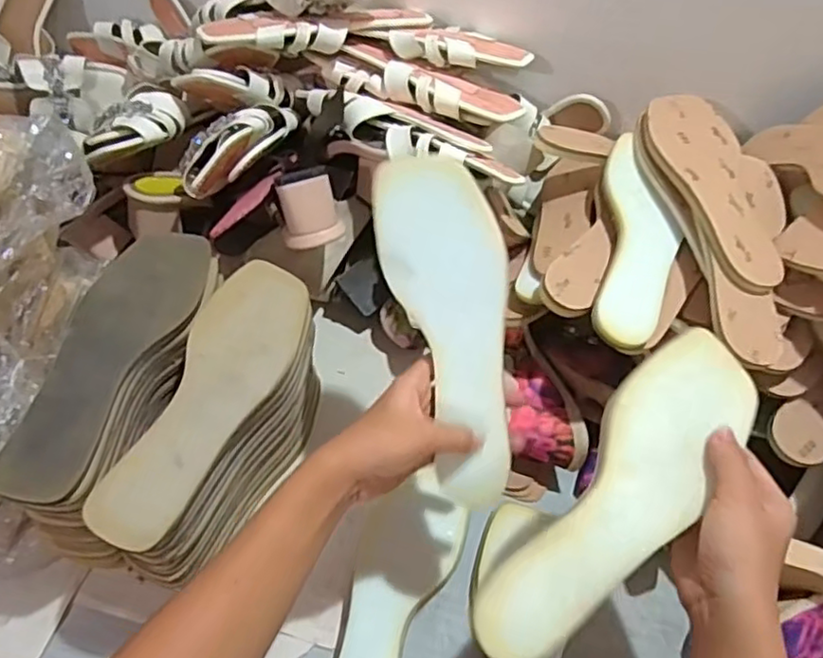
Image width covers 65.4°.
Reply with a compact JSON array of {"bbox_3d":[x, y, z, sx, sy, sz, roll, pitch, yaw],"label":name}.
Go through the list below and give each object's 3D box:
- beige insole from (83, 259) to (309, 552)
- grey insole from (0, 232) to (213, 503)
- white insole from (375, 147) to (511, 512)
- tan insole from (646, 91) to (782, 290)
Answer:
[{"bbox_3d":[-0.146,0.045,0.478,0.083,0.011,0.237,12,55,8],"label":"beige insole"},{"bbox_3d":[-0.227,0.015,0.482,0.074,0.008,0.233,13,56,4],"label":"grey insole"},{"bbox_3d":[0.035,-0.004,0.447,0.081,0.006,0.239,-15,84,4],"label":"white insole"},{"bbox_3d":[0.267,-0.133,0.567,0.082,0.014,0.235,3,54,-9],"label":"tan insole"}]

